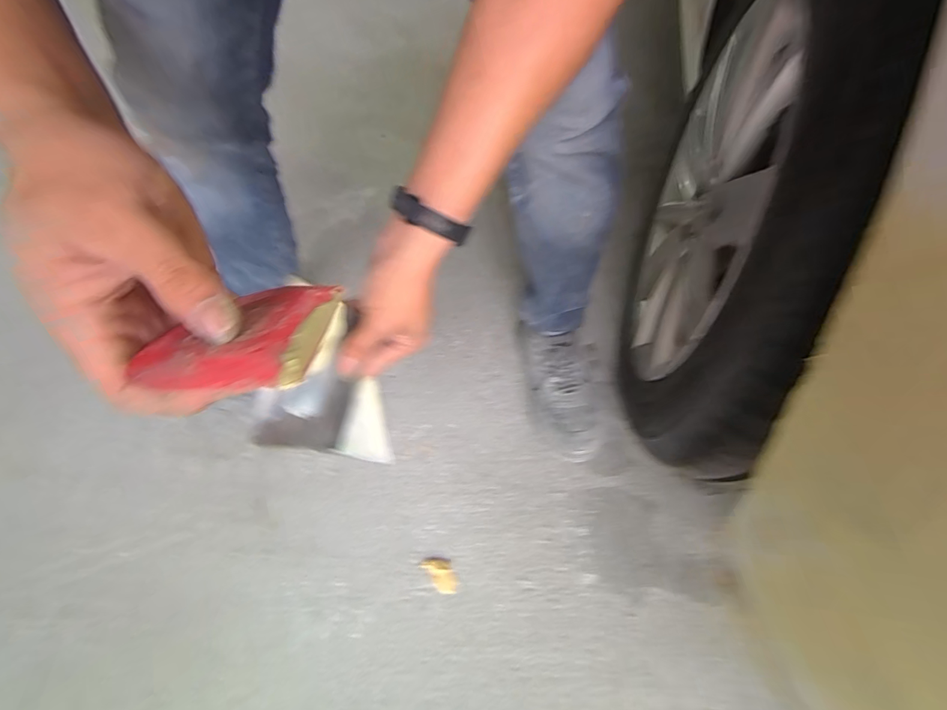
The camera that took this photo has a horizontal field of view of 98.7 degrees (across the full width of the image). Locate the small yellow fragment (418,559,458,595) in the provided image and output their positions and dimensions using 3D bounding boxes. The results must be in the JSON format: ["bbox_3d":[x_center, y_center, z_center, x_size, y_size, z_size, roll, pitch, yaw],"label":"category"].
[{"bbox_3d":[-0.043,0.291,0.539,0.032,0.008,0.055,-36,64,-21],"label":"small yellow fragment"}]

